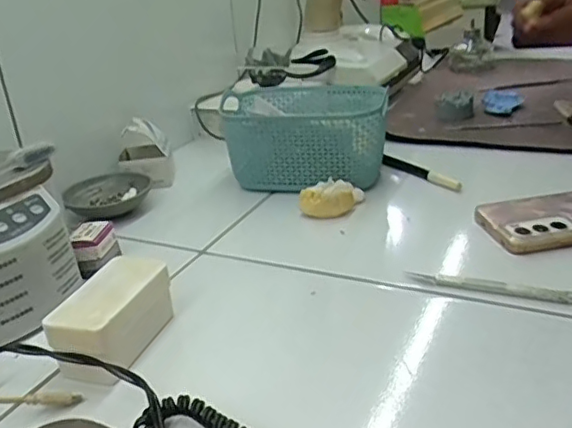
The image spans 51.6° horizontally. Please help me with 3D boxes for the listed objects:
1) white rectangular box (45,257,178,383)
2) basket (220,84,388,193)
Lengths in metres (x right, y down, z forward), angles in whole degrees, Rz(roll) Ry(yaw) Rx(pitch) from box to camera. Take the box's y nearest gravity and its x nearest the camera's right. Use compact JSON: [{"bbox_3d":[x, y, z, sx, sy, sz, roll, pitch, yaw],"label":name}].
[{"bbox_3d":[-0.111,0.067,0.382,0.046,0.041,0.083,4,26,18],"label":"white rectangular box"},{"bbox_3d":[0.019,-0.085,0.630,0.172,0.077,0.119,2,25,14],"label":"basket"}]

